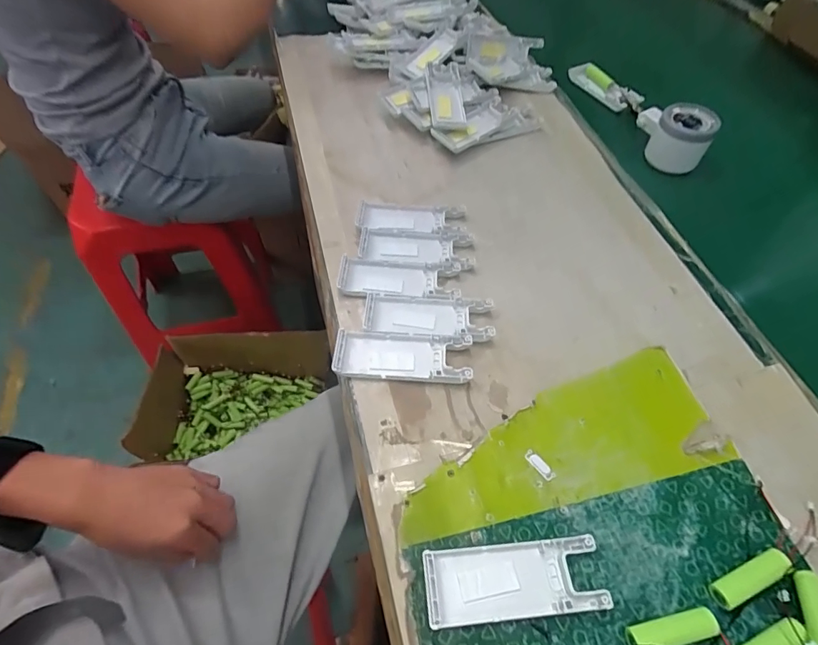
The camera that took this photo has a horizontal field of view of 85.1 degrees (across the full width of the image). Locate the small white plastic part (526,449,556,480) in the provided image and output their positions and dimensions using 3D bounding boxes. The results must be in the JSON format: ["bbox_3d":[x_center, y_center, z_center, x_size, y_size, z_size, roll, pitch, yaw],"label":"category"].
[{"bbox_3d":[0.090,0.098,0.306,0.008,0.004,0.023,-35,63,-21],"label":"small white plastic part"}]

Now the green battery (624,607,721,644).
[{"bbox_3d":[0.148,0.175,0.252,0.050,0.010,0.014,-10,57,-6],"label":"green battery"}]

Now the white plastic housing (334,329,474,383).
[{"bbox_3d":[-0.005,0.026,0.349,0.103,0.014,0.039,3,56,3],"label":"white plastic housing"}]

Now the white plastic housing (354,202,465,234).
[{"bbox_3d":[0.003,-0.102,0.440,0.103,0.014,0.040,2,56,2],"label":"white plastic housing"}]

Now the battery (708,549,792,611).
[{"bbox_3d":[0.202,0.151,0.264,0.049,0.012,0.014,-22,59,-13],"label":"battery"}]

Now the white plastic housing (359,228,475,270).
[{"bbox_3d":[0.008,-0.071,0.418,0.104,0.008,0.041,5,56,4],"label":"white plastic housing"}]

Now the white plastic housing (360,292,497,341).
[{"bbox_3d":[0.016,-0.005,0.368,0.104,0.009,0.040,5,56,4],"label":"white plastic housing"}]

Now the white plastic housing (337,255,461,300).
[{"bbox_3d":[-0.008,-0.039,0.391,0.103,0.012,0.038,2,56,2],"label":"white plastic housing"}]

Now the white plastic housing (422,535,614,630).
[{"bbox_3d":[0.062,0.153,0.264,0.103,0.014,0.038,-5,56,-3],"label":"white plastic housing"}]

